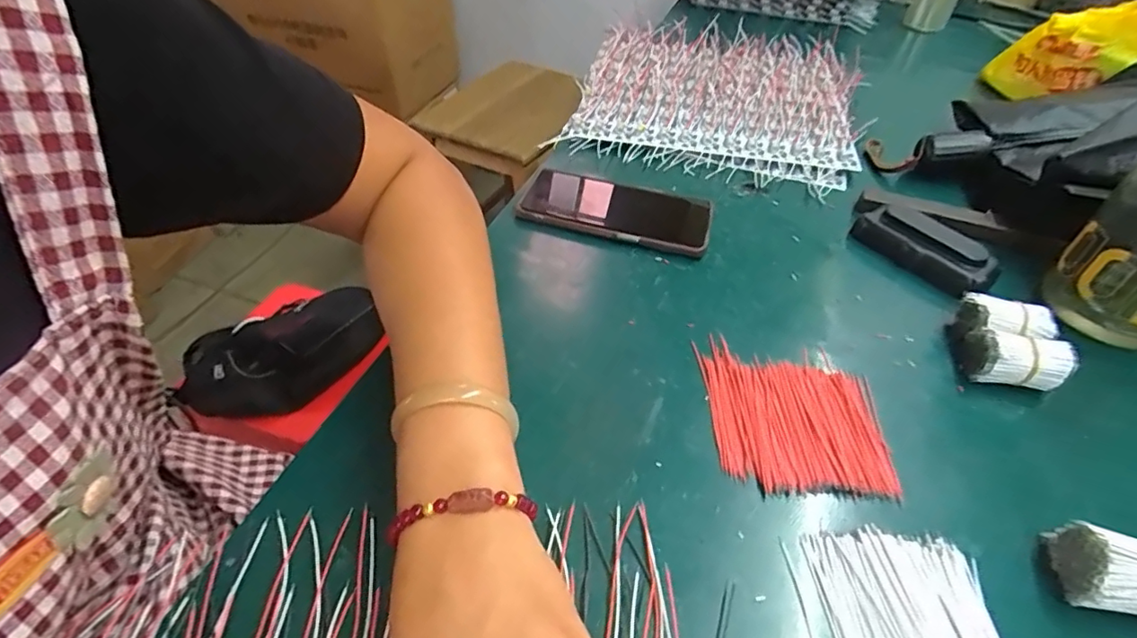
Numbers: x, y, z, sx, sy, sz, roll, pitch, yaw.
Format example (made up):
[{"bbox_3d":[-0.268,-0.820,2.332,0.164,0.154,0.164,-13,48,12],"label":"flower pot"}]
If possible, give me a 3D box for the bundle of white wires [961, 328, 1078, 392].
[{"bbox_3d":[0.293,0.028,0.355,0.053,0.033,0.029,16,48,12],"label":"bundle of white wires"}]

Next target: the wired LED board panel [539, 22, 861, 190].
[{"bbox_3d":[0.170,-0.267,0.630,0.307,0.029,0.318,11,49,13],"label":"wired LED board panel"}]

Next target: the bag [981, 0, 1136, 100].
[{"bbox_3d":[0.562,-0.290,0.579,0.055,0.075,0.188,-37,30,-31],"label":"bag"}]

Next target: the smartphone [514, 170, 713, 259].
[{"bbox_3d":[0.043,-0.098,0.474,0.160,0.013,0.082,14,48,11],"label":"smartphone"}]

